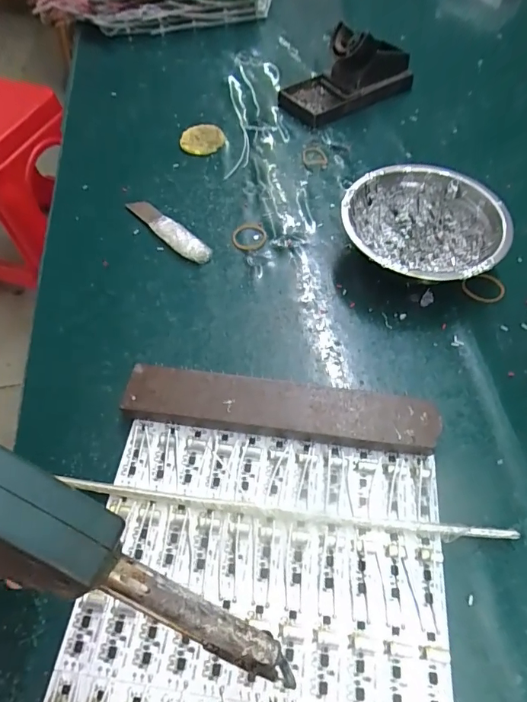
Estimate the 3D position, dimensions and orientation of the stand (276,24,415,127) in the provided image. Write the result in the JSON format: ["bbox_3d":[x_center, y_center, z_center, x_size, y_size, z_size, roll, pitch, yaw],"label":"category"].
[{"bbox_3d":[0.090,-0.298,0.461,0.140,0.068,0.056,-27,61,-16],"label":"stand"}]

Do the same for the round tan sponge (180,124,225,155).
[{"bbox_3d":[-0.064,-0.222,0.459,0.045,0.009,0.042,0,58,0],"label":"round tan sponge"}]

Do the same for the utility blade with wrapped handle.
[{"bbox_3d":[-0.085,-0.108,0.383,0.102,0.011,0.020,40,66,22],"label":"utility blade with wrapped handle"}]

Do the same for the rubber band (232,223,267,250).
[{"bbox_3d":[-0.012,-0.100,0.379,0.029,0.004,0.033,2,58,2],"label":"rubber band"}]

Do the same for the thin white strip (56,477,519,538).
[{"bbox_3d":[0.008,0.093,0.256,0.261,0.009,0.009,5,58,4],"label":"thin white strip"}]

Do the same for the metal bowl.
[{"bbox_3d":[0.126,-0.094,0.352,0.125,0.041,0.117,0,58,0],"label":"metal bowl"}]

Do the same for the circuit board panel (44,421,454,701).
[{"bbox_3d":[-0.004,0.150,0.223,0.194,0.008,0.221,6,58,4],"label":"circuit board panel"}]

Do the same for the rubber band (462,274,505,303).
[{"bbox_3d":[0.176,-0.049,0.346,0.031,0.004,0.025,-9,58,-5],"label":"rubber band"}]

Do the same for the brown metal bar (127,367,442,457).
[{"bbox_3d":[0.009,0.038,0.285,0.197,0.018,0.036,7,58,5],"label":"brown metal bar"}]

